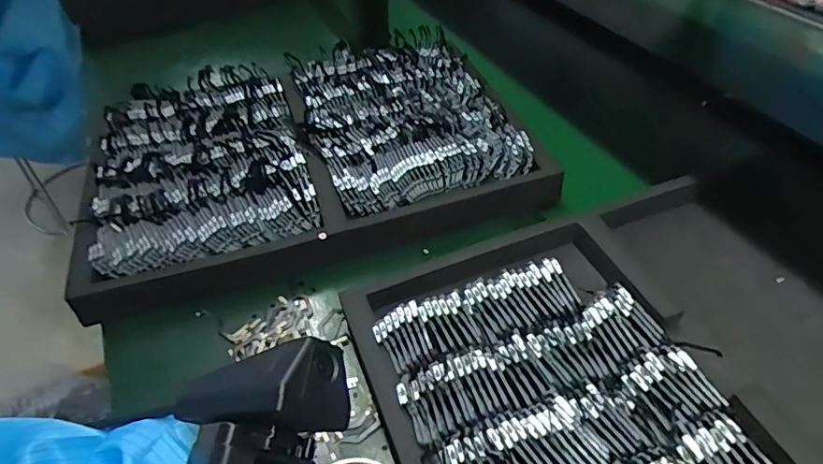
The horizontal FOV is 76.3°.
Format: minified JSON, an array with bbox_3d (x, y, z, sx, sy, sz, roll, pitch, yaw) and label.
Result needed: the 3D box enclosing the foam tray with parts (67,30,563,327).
[{"bbox_3d":[-0.116,-0.094,0.550,0.427,0.052,0.331,-16,46,-16],"label":"foam tray with parts"}]

